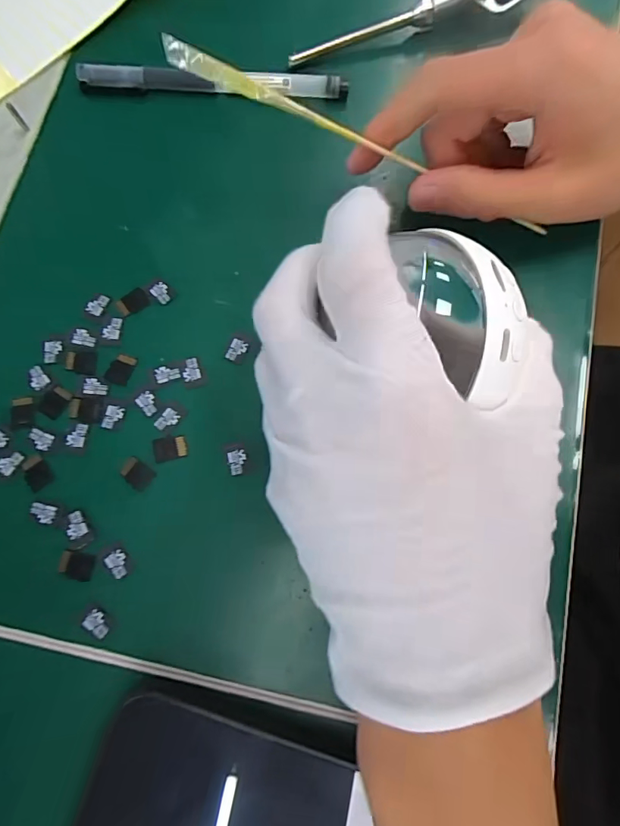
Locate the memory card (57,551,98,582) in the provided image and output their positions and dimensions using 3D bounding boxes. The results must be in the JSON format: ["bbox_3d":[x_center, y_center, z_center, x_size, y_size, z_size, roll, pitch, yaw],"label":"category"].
[{"bbox_3d":[-0.101,0.066,0.191,0.014,0.004,0.011,12,78,-3],"label":"memory card"}]

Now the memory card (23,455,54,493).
[{"bbox_3d":[-0.124,0.027,0.199,0.011,0.004,0.014,-36,83,-7],"label":"memory card"}]

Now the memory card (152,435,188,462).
[{"bbox_3d":[-0.064,0.016,0.202,0.015,0.004,0.011,-10,77,-3],"label":"memory card"}]

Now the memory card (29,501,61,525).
[{"bbox_3d":[-0.118,0.044,0.195,0.013,0.004,0.009,9,73,4],"label":"memory card"}]

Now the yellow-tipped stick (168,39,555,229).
[{"bbox_3d":[-0.004,-0.128,0.187,0.113,0.006,0.007,15,78,-16],"label":"yellow-tipped stick"}]

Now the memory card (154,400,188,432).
[{"bbox_3d":[-0.065,0.002,0.205,0.010,0.004,0.015,41,78,6],"label":"memory card"}]

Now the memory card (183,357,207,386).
[{"bbox_3d":[-0.056,-0.019,0.210,0.010,0.004,0.015,-17,78,-6],"label":"memory card"}]

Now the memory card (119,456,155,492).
[{"bbox_3d":[-0.078,0.028,0.199,0.015,0.004,0.011,36,78,7],"label":"memory card"}]

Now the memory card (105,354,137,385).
[{"bbox_3d":[-0.090,-0.021,0.210,0.011,0.004,0.014,19,77,3],"label":"memory card"}]

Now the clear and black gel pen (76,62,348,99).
[{"bbox_3d":[-0.053,-0.182,0.241,0.144,0.011,0.011,4,78,1],"label":"clear and black gel pen"}]

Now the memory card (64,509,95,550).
[{"bbox_3d":[-0.102,0.051,0.193,0.011,0.004,0.016,-19,80,-6],"label":"memory card"}]

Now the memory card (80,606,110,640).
[{"bbox_3d":[-0.090,0.089,0.186,0.012,0.004,0.009,32,74,11],"label":"memory card"}]

